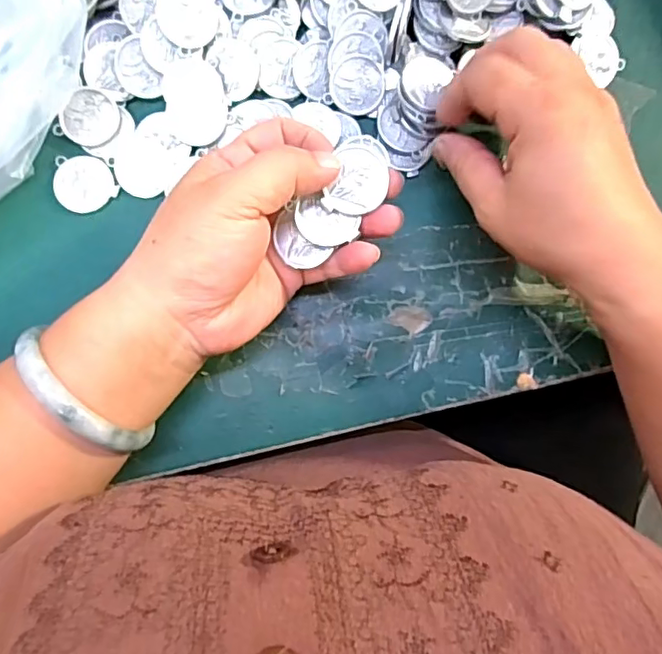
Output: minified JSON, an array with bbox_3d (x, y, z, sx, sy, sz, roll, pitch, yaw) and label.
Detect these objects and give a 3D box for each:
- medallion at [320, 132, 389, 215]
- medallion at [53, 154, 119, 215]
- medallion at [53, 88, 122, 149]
[{"bbox_3d":[0.012,-0.066,0.247,0.023,0.004,0.034,17,100,-7],"label":"medallion"},{"bbox_3d":[-0.128,-0.075,0.290,0.029,0.004,0.032,-38,88,-6],"label":"medallion"},{"bbox_3d":[-0.124,-0.107,0.290,0.028,0.007,0.028,21,91,-12],"label":"medallion"}]

